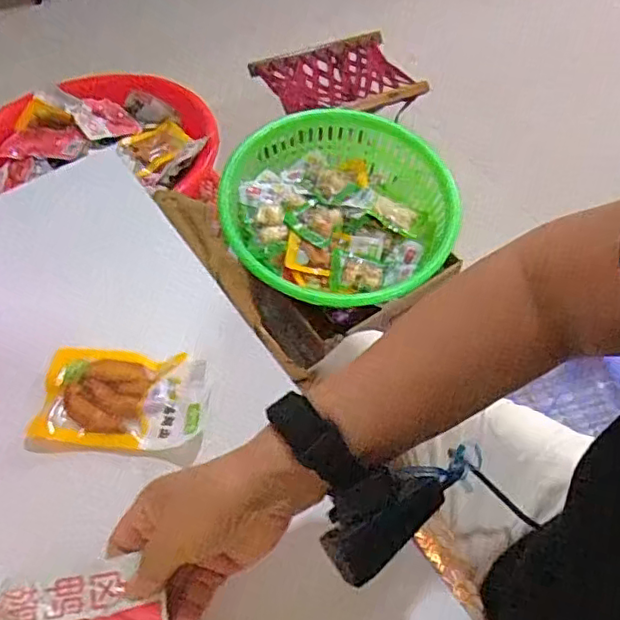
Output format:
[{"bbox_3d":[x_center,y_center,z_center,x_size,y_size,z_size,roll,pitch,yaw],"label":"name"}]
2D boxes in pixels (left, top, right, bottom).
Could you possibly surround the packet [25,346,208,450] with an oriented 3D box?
[{"bbox_3d":[-0.146,0.068,0.468,0.130,0.012,0.079,5,55,6],"label":"packet"}]

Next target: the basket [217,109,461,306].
[{"bbox_3d":[0.041,-0.144,0.882,0.327,0.096,0.338,0,55,3],"label":"basket"}]

